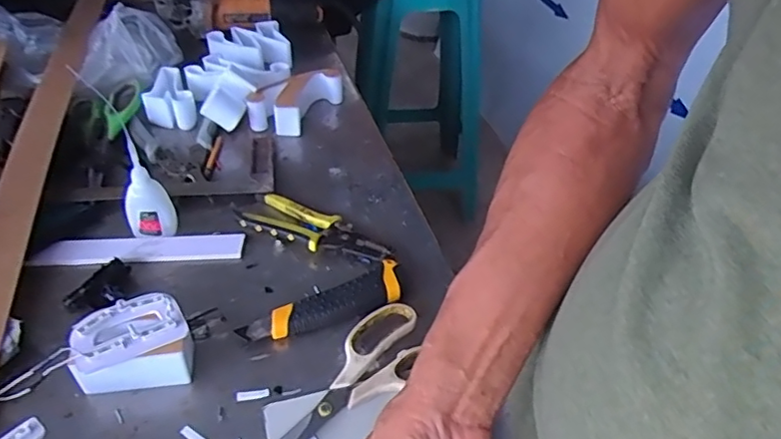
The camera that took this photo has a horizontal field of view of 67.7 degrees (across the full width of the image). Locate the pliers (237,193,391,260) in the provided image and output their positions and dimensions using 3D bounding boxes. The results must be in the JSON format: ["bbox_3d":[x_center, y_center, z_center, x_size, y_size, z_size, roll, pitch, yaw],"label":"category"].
[{"bbox_3d":[-0.074,0.009,0.605,0.154,0.021,0.061,14,44,14],"label":"pliers"}]

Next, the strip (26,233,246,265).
[{"bbox_3d":[-0.248,0.031,0.581,0.195,0.008,0.030,-3,58,-9],"label":"strip"}]

